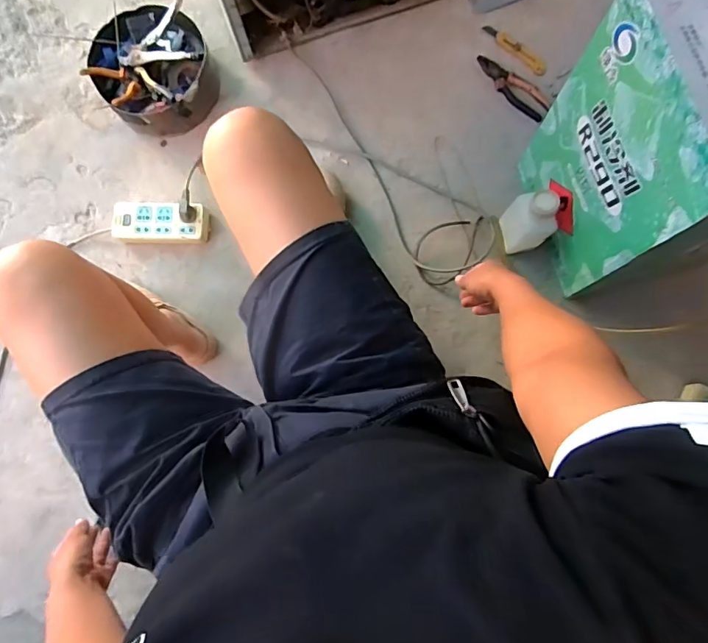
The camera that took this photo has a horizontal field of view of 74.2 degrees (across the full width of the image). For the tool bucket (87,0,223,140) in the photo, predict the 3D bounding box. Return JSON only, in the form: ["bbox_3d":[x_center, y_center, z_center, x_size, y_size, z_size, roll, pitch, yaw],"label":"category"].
[{"bbox_3d":[-0.416,-0.522,0.988,0.240,0.093,0.243,0,81,2],"label":"tool bucket"}]

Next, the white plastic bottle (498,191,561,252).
[{"bbox_3d":[0.329,-0.186,0.884,0.067,0.174,0.083,-11,81,0],"label":"white plastic bottle"}]

